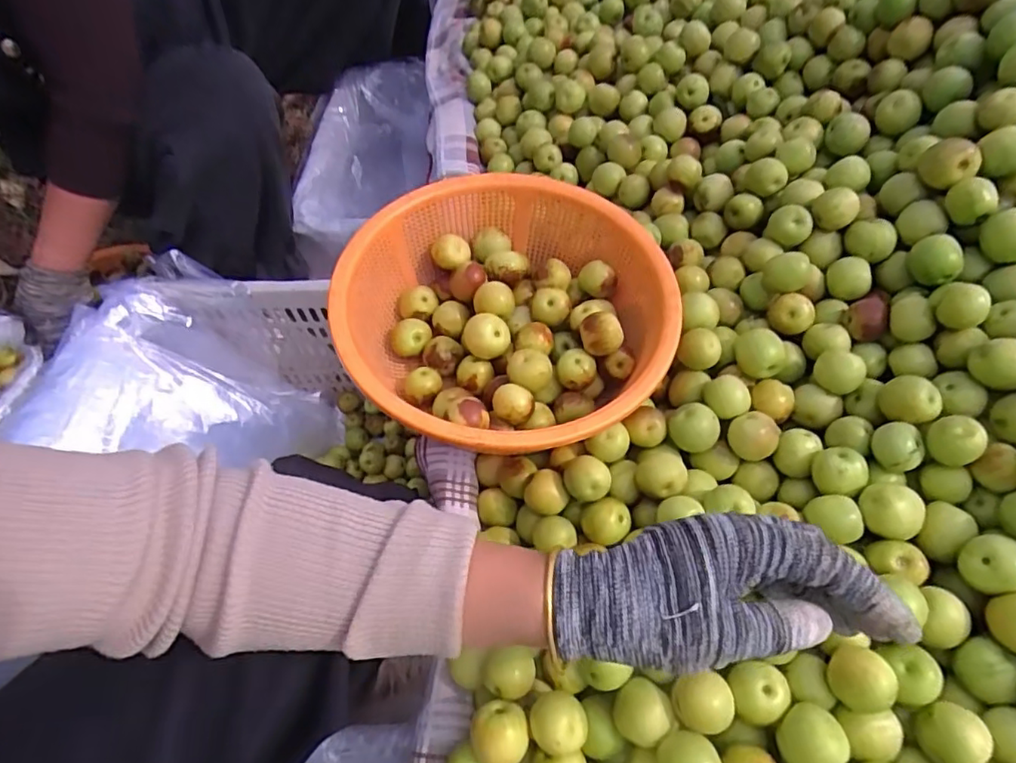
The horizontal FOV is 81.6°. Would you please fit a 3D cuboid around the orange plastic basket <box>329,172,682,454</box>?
[{"bbox_3d":[0.003,-0.057,0.488,0.255,0.085,0.267,-2,58,4],"label":"orange plastic basket"}]

